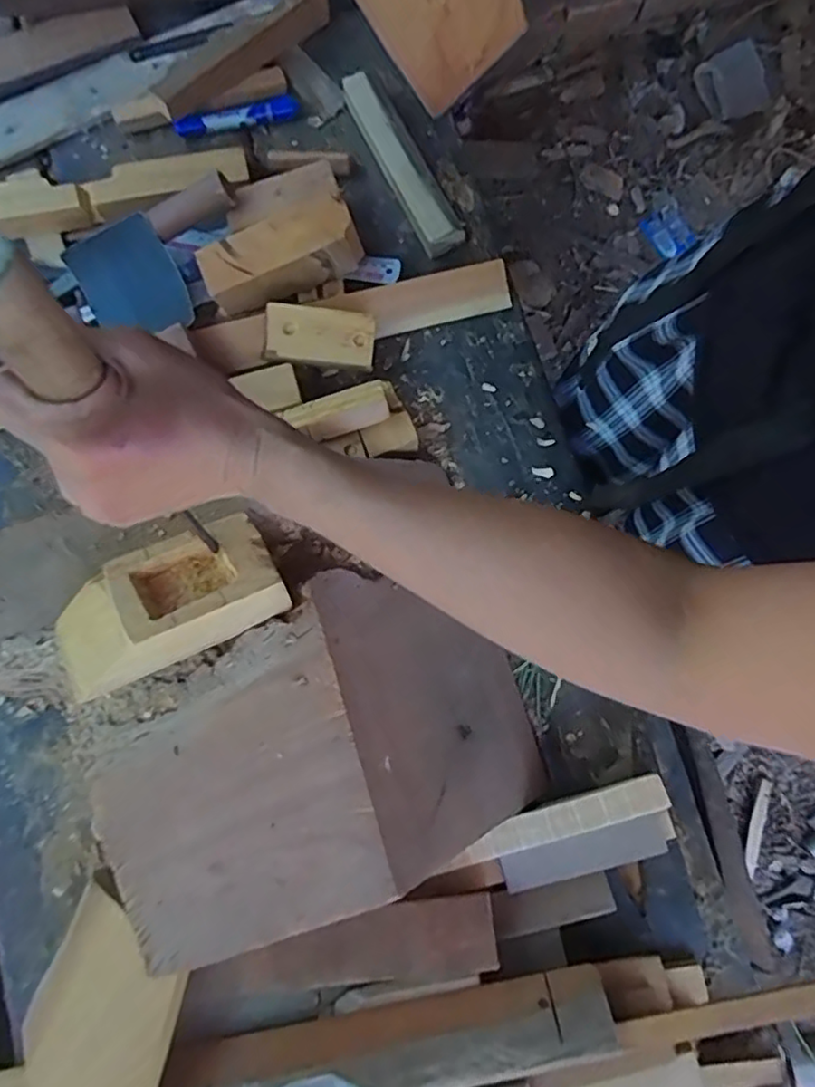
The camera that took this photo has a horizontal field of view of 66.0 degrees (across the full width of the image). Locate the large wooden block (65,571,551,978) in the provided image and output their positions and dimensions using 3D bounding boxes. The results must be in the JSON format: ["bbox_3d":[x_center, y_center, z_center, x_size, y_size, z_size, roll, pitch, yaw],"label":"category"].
[{"bbox_3d":[-0.057,0.150,0.495,0.313,0.146,0.215,-19,80,-3],"label":"large wooden block"}]

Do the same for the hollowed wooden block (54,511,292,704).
[{"bbox_3d":[-0.163,0.035,0.416,0.153,0.051,0.083,-25,81,-4],"label":"hollowed wooden block"}]

